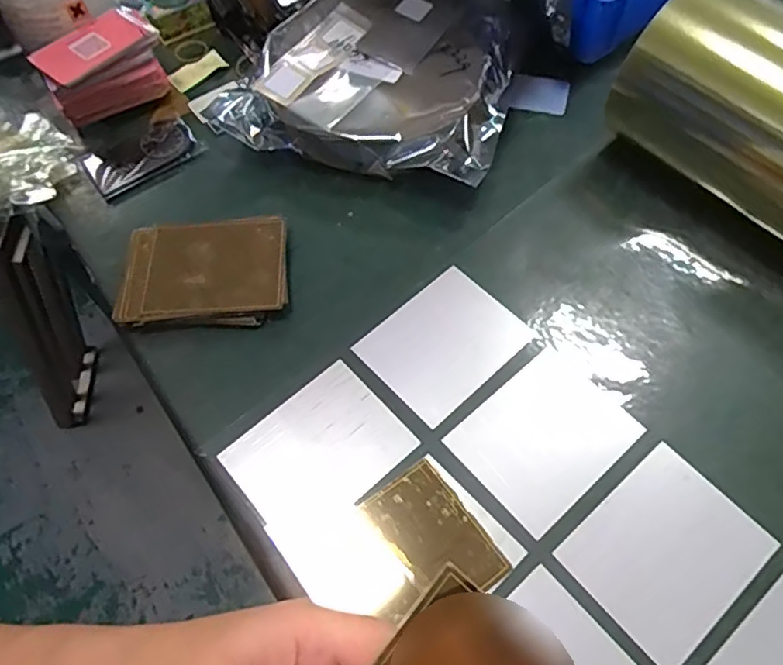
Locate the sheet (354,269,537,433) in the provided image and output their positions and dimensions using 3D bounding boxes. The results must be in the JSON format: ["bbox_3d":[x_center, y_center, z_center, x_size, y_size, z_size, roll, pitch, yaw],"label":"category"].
[{"bbox_3d":[0.036,0.006,0.398,0.098,0.004,0.079,-39,66,-18],"label":"sheet"}]

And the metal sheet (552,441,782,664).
[{"bbox_3d":[0.154,0.122,0.329,0.099,0.004,0.079,-37,65,-17],"label":"metal sheet"}]

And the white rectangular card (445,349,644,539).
[{"bbox_3d":[0.095,0.064,0.363,0.098,0.004,0.080,-38,65,-17],"label":"white rectangular card"}]

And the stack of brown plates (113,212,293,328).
[{"bbox_3d":[-0.134,-0.045,0.423,0.117,0.018,0.088,-2,60,2],"label":"stack of brown plates"}]

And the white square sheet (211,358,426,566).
[{"bbox_3d":[-0.046,0.074,0.365,0.100,0.004,0.079,-39,68,-16],"label":"white square sheet"}]

